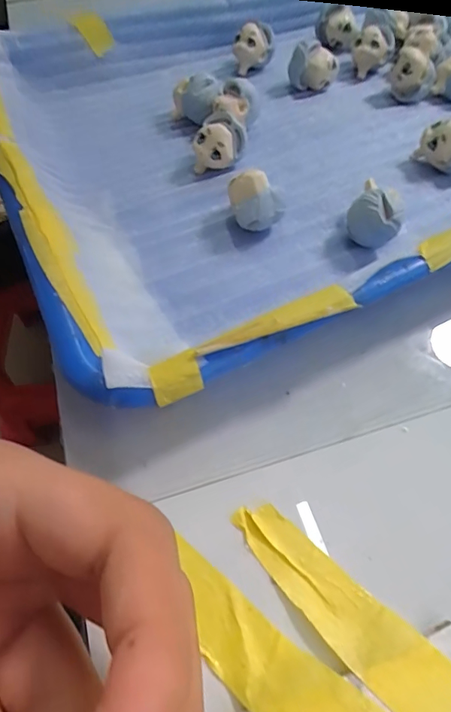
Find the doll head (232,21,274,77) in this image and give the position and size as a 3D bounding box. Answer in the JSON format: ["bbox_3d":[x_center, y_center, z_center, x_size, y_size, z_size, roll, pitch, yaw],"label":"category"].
[{"bbox_3d":[0.018,-0.192,0.268,0.024,0.026,0.022,5,59,3],"label":"doll head"}]

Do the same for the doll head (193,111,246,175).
[{"bbox_3d":[-0.003,-0.106,0.215,0.018,0.024,0.023,29,63,17],"label":"doll head"}]

